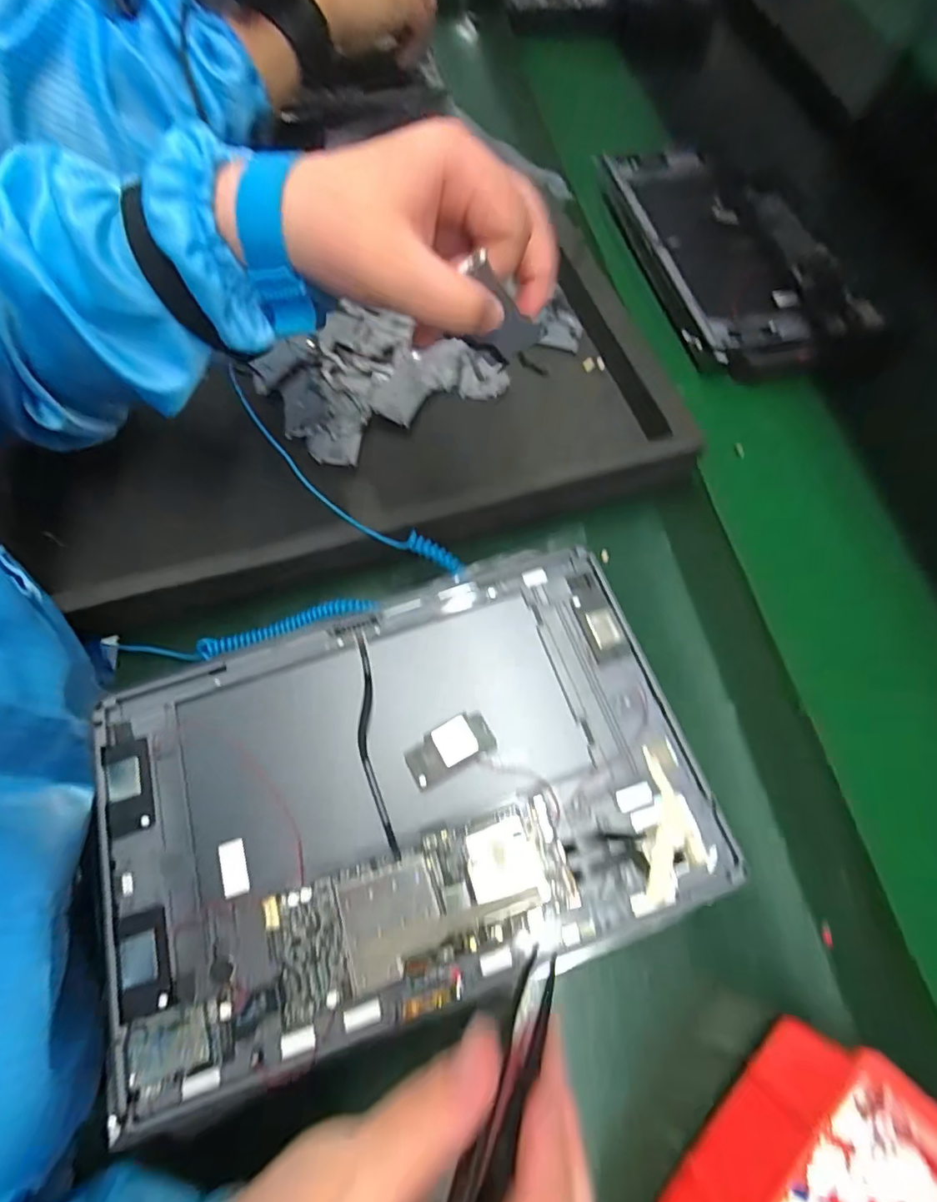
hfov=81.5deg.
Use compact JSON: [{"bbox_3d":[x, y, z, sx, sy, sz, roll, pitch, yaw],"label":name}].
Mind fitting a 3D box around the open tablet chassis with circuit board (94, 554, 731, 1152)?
[{"bbox_3d":[-0.030,0.082,0.244,0.253,0.012,0.167,-18,64,-8],"label":"open tablet chassis with circuit board"}]

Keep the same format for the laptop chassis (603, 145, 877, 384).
[{"bbox_3d":[0.231,-0.304,0.470,0.167,0.030,0.265,-7,69,-5],"label":"laptop chassis"}]

